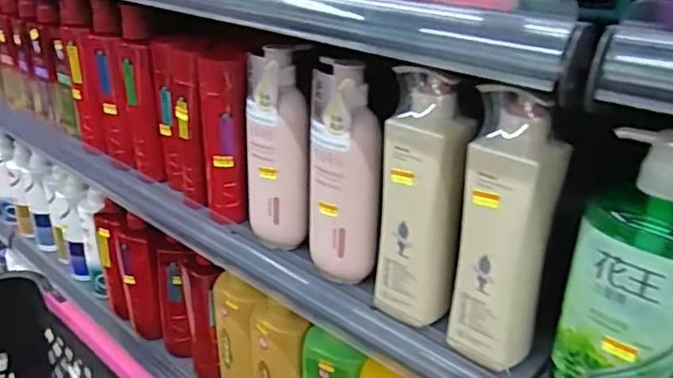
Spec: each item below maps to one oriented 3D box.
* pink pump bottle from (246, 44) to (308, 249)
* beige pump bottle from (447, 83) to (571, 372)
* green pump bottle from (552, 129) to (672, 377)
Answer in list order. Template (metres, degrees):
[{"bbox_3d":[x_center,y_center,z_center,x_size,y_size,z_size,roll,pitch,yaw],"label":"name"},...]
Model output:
[{"bbox_3d":[-0.064,-0.035,0.620,0.063,0.202,0.066,-4,28,-8],"label":"pink pump bottle"},{"bbox_3d":[0.136,0.038,0.469,0.073,0.210,0.065,10,30,19],"label":"beige pump bottle"},{"bbox_3d":[0.209,0.067,0.409,0.096,0.205,0.053,23,35,36],"label":"green pump bottle"}]

